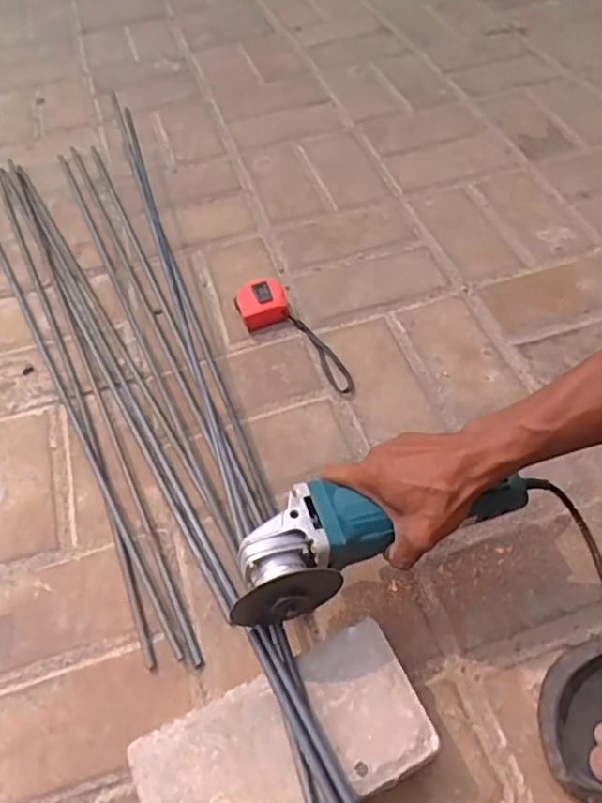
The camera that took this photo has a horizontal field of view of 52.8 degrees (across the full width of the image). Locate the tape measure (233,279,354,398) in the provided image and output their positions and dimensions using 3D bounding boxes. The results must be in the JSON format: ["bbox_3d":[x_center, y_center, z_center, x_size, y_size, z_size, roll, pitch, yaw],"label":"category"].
[{"bbox_3d":[-0.011,-0.077,0.732,0.062,0.034,0.202,-29,56,-15],"label":"tape measure"}]

